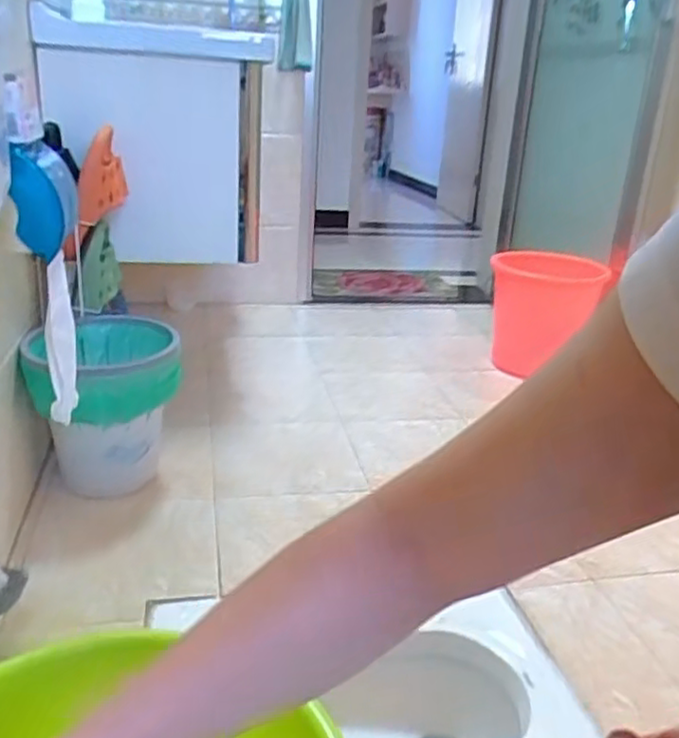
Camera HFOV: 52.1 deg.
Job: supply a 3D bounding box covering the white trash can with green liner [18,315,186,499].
[{"bbox_3d":[-0.420,0.069,1.258,0.257,0.271,0.234,-6,20,-21],"label":"white trash can with green liner"}]

